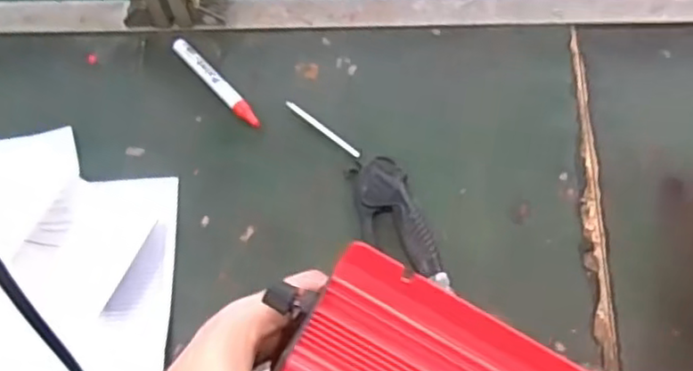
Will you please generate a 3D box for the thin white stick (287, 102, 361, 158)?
[{"bbox_3d":[-0.024,-0.057,0.691,0.093,0.004,0.007,38,76,15],"label":"thin white stick"}]

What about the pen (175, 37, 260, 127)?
[{"bbox_3d":[-0.136,-0.106,0.715,0.016,0.018,0.132,-41,73,-12],"label":"pen"}]

